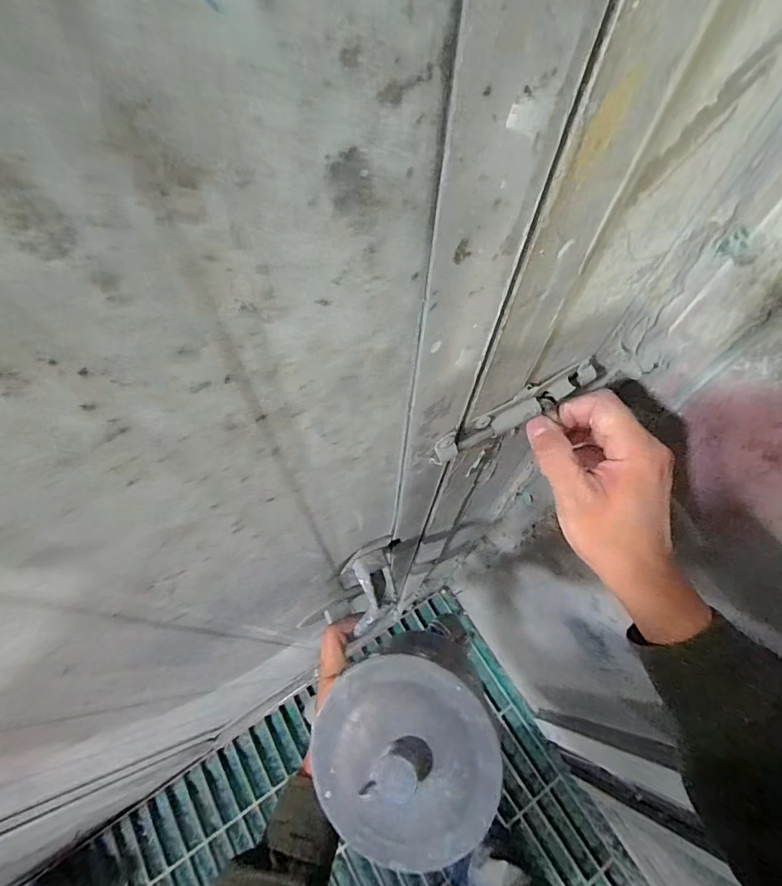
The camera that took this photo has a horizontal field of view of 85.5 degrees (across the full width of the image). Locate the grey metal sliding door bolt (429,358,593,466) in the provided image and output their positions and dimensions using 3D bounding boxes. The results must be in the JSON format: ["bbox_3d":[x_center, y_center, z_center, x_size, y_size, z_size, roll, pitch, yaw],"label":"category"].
[{"bbox_3d":[0.081,-0.020,0.258,0.125,0.020,0.015,-27,67,-17],"label":"grey metal sliding door bolt"}]

